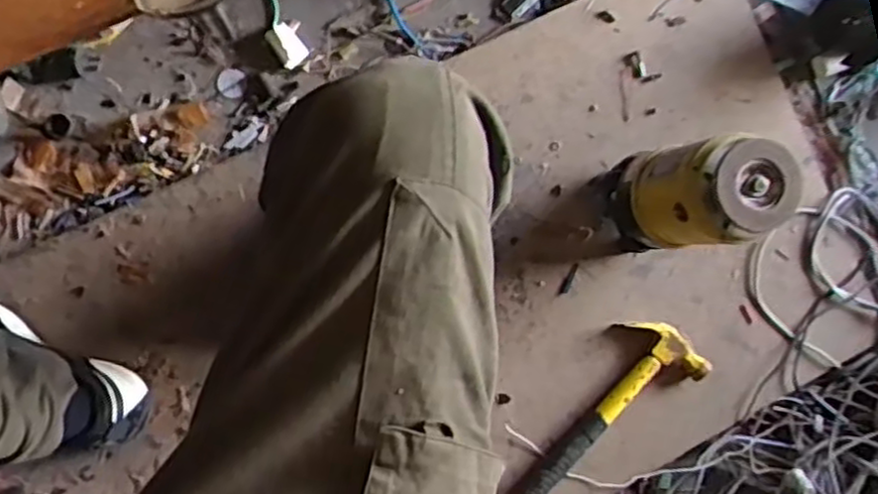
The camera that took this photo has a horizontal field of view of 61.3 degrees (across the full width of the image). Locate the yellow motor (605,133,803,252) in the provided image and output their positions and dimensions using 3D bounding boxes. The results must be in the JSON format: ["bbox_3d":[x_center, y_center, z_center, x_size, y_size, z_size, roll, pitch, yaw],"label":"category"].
[{"bbox_3d":[0.274,-0.061,0.846,0.096,0.282,0.100,0,92,-9],"label":"yellow motor"}]

